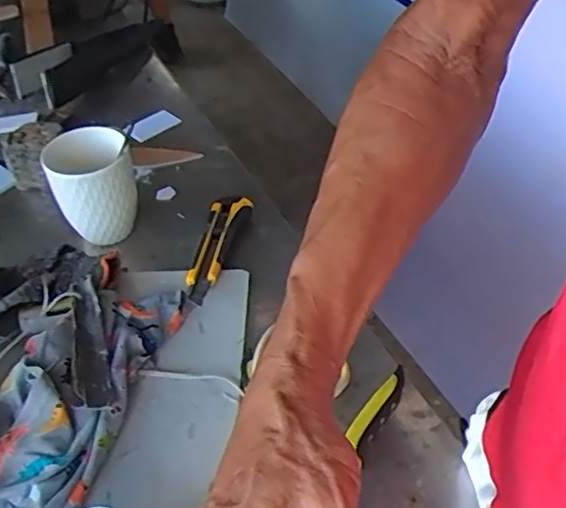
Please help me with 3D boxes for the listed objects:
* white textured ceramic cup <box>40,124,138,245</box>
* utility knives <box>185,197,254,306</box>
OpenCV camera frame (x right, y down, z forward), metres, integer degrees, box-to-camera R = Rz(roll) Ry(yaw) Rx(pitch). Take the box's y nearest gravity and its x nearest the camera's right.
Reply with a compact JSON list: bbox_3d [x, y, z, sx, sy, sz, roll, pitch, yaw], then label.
[{"bbox_3d":[-0.192,-0.065,0.642,0.079,0.110,0.078,0,43,0],"label":"white textured ceramic cup"},{"bbox_3d":[-0.072,-0.006,0.631,0.041,0.023,0.149,11,45,12],"label":"utility knives"}]

